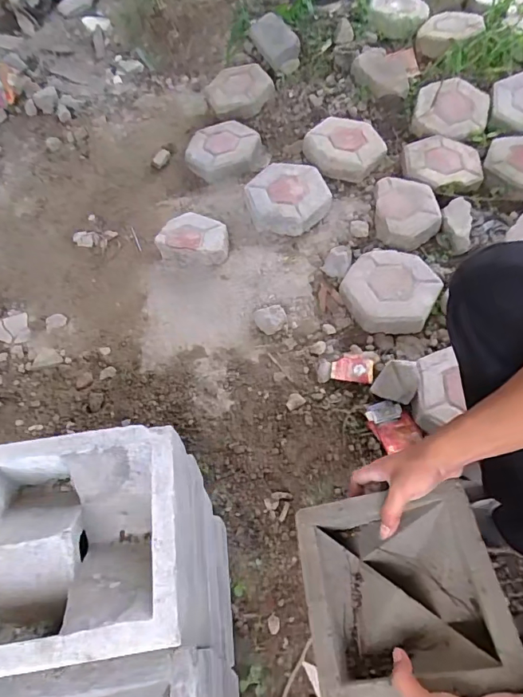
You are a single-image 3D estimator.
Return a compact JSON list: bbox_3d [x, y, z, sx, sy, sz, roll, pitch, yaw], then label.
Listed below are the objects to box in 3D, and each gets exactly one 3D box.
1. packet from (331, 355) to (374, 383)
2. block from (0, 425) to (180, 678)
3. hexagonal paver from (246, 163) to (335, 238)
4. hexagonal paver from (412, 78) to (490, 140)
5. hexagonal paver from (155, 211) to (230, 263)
[{"bbox_3d":[0.187,0.040,0.931,0.082,0.016,0.060,9,59,10],"label":"packet"},{"bbox_3d":[-0.177,0.186,0.437,0.195,0.064,0.197,-9,57,-1],"label":"block"},{"bbox_3d":[0.069,-0.385,1.158,0.214,0.070,0.208,1,58,5],"label":"hexagonal paver"},{"bbox_3d":[0.543,-0.681,1.297,0.199,0.044,0.212,13,75,0],"label":"hexagonal paver"},{"bbox_3d":[-0.164,-0.275,1.121,0.180,0.060,0.135,5,58,8],"label":"hexagonal paver"}]

